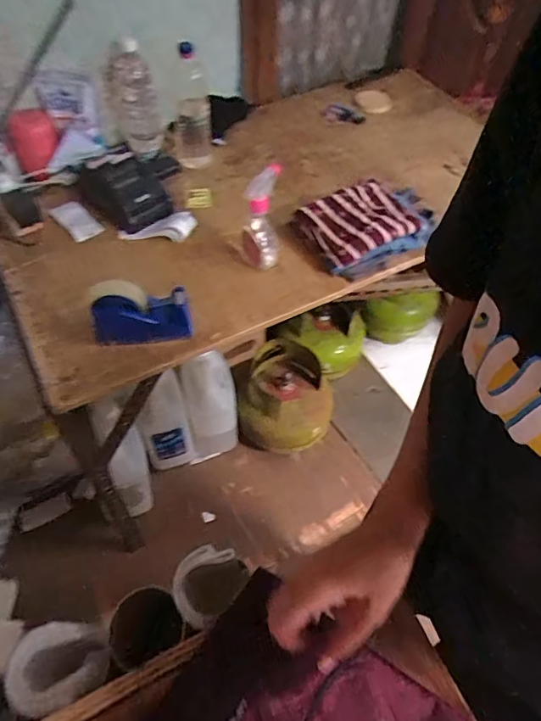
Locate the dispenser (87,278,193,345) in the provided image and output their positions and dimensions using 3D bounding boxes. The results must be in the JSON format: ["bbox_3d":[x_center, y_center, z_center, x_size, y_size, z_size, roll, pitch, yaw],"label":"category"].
[{"bbox_3d":[-0.216,-0.089,0.825,0.157,0.100,0.063,-3,54,-4],"label":"dispenser"}]

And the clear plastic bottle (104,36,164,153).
[{"bbox_3d":[-0.304,-0.580,1.090,0.103,0.210,0.075,-10,55,-10],"label":"clear plastic bottle"}]

